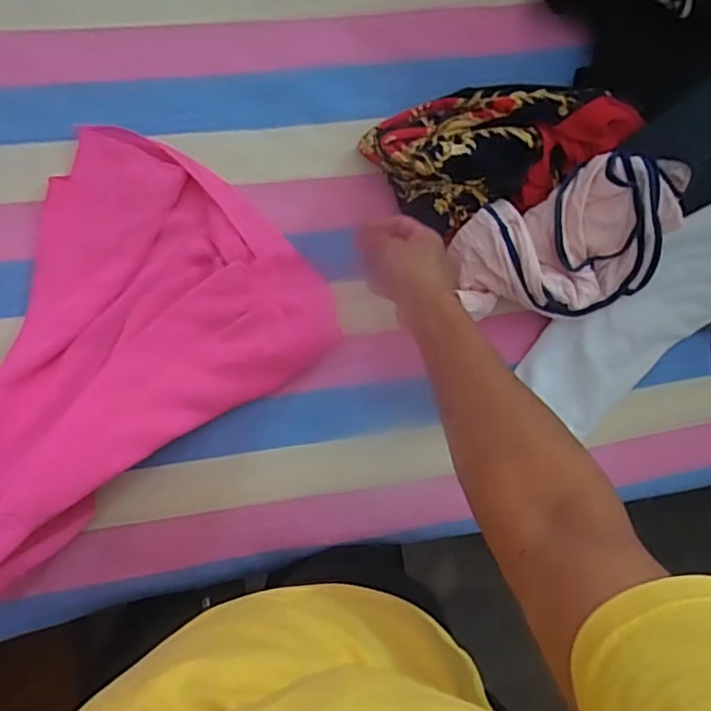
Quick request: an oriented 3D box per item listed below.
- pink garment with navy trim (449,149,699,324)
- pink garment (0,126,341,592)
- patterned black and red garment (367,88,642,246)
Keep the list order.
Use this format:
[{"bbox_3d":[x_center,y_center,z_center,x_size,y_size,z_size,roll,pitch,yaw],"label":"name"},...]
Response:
[{"bbox_3d":[0.220,-0.114,0.616,0.232,0.059,0.140,-14,95,-8],"label":"pink garment with navy trim"},{"bbox_3d":[-0.245,0.047,0.488,0.282,0.125,0.519,38,52,-9],"label":"pink garment"},{"bbox_3d":[0.149,-0.216,0.623,0.255,0.054,0.140,-24,96,-7],"label":"patterned black and red garment"}]

